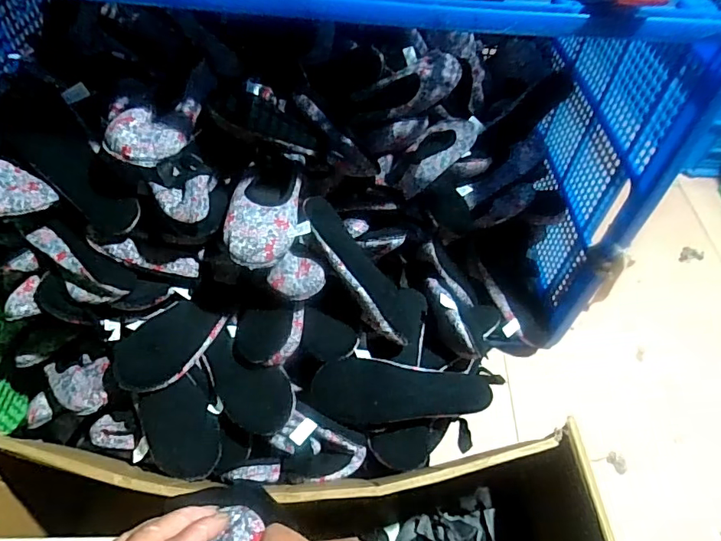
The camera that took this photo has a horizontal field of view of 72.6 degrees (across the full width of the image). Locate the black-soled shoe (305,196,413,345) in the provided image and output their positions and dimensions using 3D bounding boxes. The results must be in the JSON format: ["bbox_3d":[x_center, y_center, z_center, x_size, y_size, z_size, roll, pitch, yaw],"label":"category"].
[{"bbox_3d":[-0.009,0.003,0.738,0.250,0.047,0.096,52,40,2],"label":"black-soled shoe"}]

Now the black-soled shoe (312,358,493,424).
[{"bbox_3d":[0.057,0.183,0.719,0.250,0.054,0.088,4,72,0],"label":"black-soled shoe"}]

